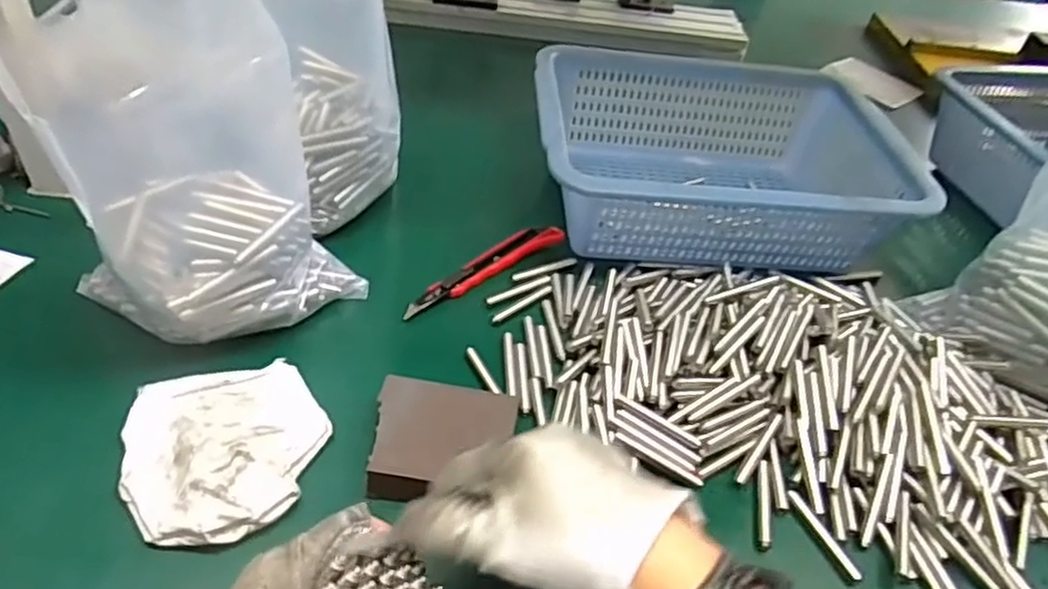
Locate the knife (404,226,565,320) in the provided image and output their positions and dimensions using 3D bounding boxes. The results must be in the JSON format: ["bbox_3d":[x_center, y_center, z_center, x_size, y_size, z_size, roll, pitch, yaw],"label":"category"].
[{"bbox_3d":[-0.031,-0.022,0.543,0.150,0.008,0.025,-27,53,-34],"label":"knife"}]

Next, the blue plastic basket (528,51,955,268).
[{"bbox_3d":[0.161,-0.123,0.627,0.304,0.088,0.251,4,42,-6],"label":"blue plastic basket"}]

